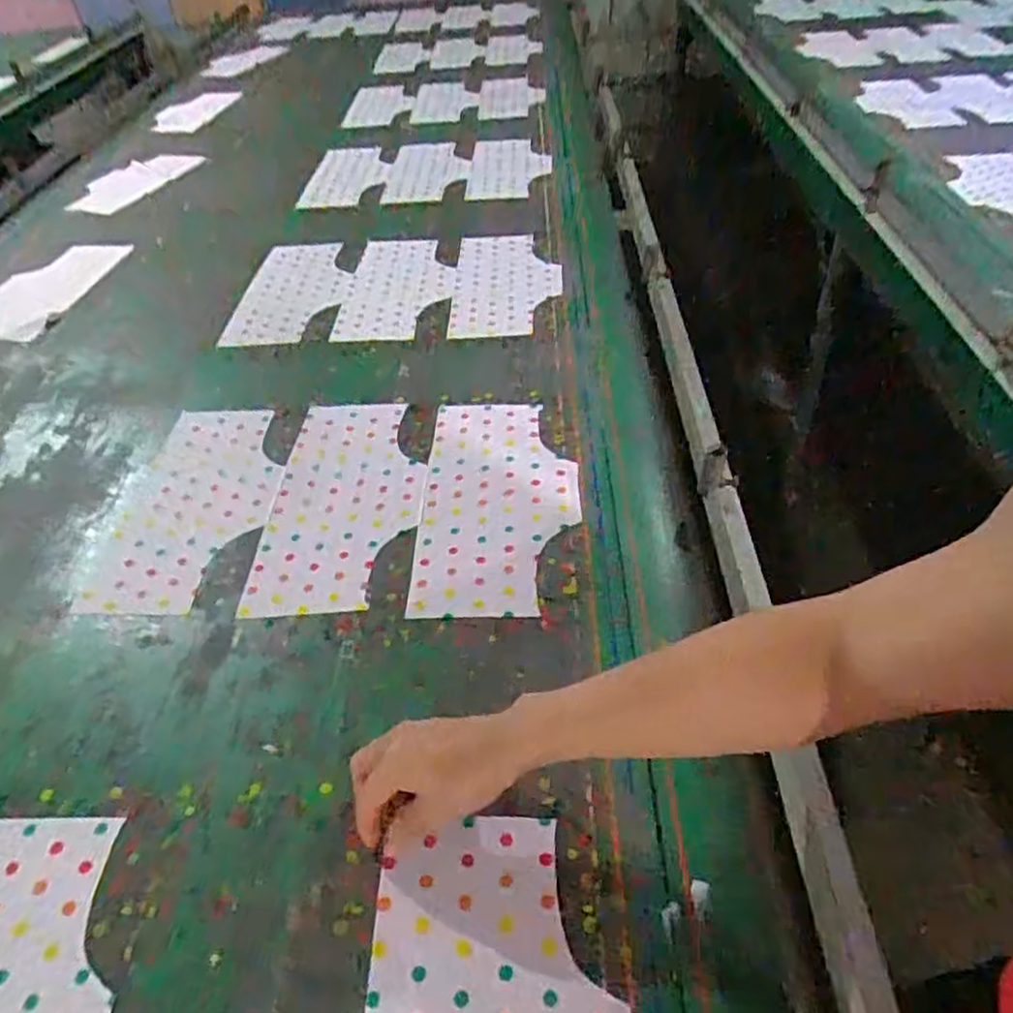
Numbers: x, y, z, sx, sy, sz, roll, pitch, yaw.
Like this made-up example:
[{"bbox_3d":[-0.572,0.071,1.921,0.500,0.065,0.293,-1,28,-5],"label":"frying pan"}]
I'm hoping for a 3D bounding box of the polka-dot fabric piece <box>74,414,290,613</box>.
[{"bbox_3d":[-0.353,-0.011,0.845,0.182,0.011,0.319,-4,43,3],"label":"polka-dot fabric piece"}]

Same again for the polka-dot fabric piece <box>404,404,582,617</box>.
[{"bbox_3d":[-0.007,-0.014,0.809,0.165,0.007,0.317,-2,43,4],"label":"polka-dot fabric piece"}]

